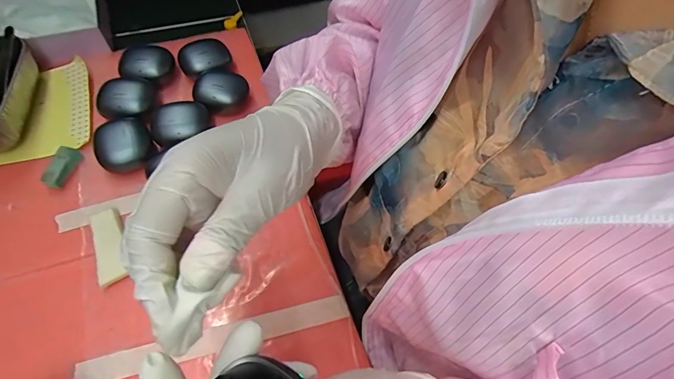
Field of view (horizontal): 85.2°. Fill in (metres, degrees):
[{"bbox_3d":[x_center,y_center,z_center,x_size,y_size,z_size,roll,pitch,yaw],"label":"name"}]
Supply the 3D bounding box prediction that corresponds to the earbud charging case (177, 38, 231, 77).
[{"bbox_3d":[-0.152,-0.148,0.424,0.048,0.030,0.056,41,65,20],"label":"earbud charging case"}]

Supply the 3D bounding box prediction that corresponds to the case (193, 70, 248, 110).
[{"bbox_3d":[-0.127,-0.108,0.402,0.055,0.023,0.049,-26,64,-18],"label":"case"}]

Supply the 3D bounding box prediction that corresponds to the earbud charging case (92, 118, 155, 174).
[{"bbox_3d":[-0.206,-0.041,0.355,0.048,0.020,0.053,-27,64,-18],"label":"earbud charging case"}]

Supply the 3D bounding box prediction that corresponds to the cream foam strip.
[{"bbox_3d":[-0.196,0.048,0.317,0.023,0.010,0.069,-22,63,-15],"label":"cream foam strip"}]

